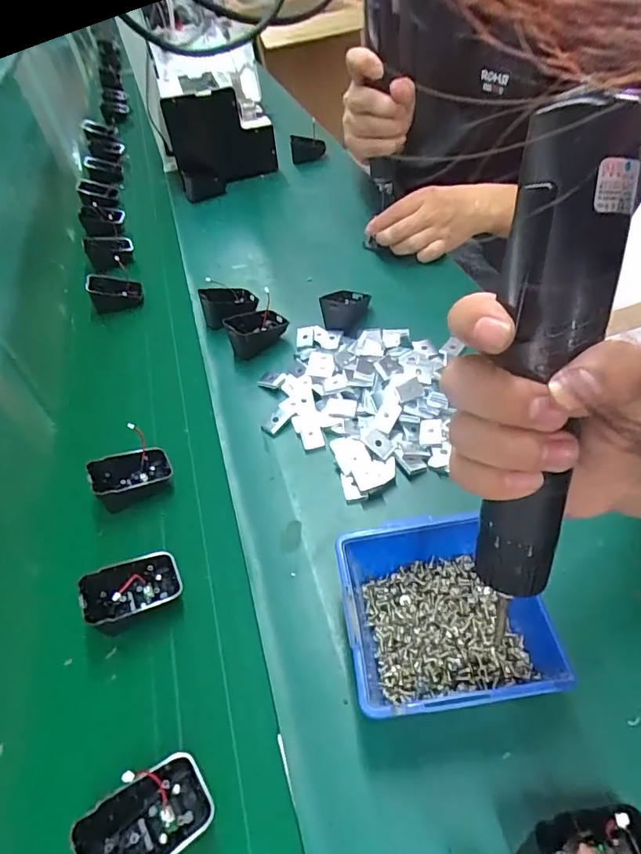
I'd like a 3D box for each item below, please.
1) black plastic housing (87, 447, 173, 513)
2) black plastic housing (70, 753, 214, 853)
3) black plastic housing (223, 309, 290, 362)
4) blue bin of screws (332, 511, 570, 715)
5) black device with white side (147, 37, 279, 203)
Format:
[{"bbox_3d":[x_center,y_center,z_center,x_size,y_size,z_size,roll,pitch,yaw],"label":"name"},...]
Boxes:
[{"bbox_3d":[-0.172,0.046,0.451,0.066,0.032,0.043,-21,54,-18],"label":"black plastic housing"},{"bbox_3d":[-0.098,0.228,0.284,0.068,0.039,0.043,-28,56,-23],"label":"black plastic housing"},{"bbox_3d":[-0.074,-0.113,0.567,0.072,0.031,0.042,-34,58,-26],"label":"black plastic housing"},{"bbox_3d":[0.077,0.124,0.322,0.123,0.064,0.112,-4,50,-5],"label":"blue bin of screws"},{"bbox_3d":[-0.185,-0.557,0.881,0.181,0.174,0.264,-12,51,-11],"label":"black device with white side"}]

